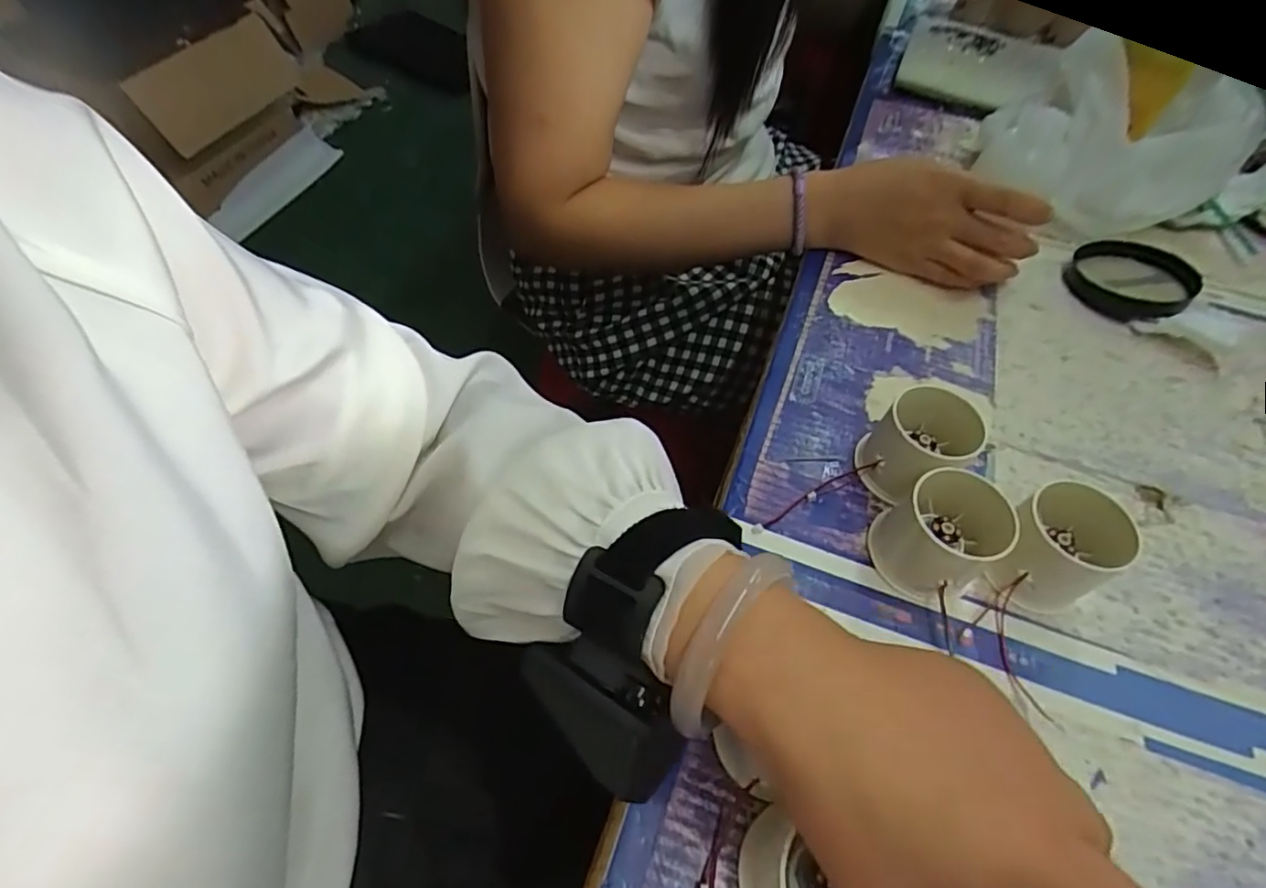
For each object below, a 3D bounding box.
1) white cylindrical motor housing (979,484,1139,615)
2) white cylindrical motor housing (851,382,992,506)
[{"bbox_3d":[0.219,0.056,0.315,0.057,0.051,0.052,2,54,-2],"label":"white cylindrical motor housing"},{"bbox_3d":[0.159,0.003,0.346,0.056,0.052,0.053,-30,61,-22],"label":"white cylindrical motor housing"}]

